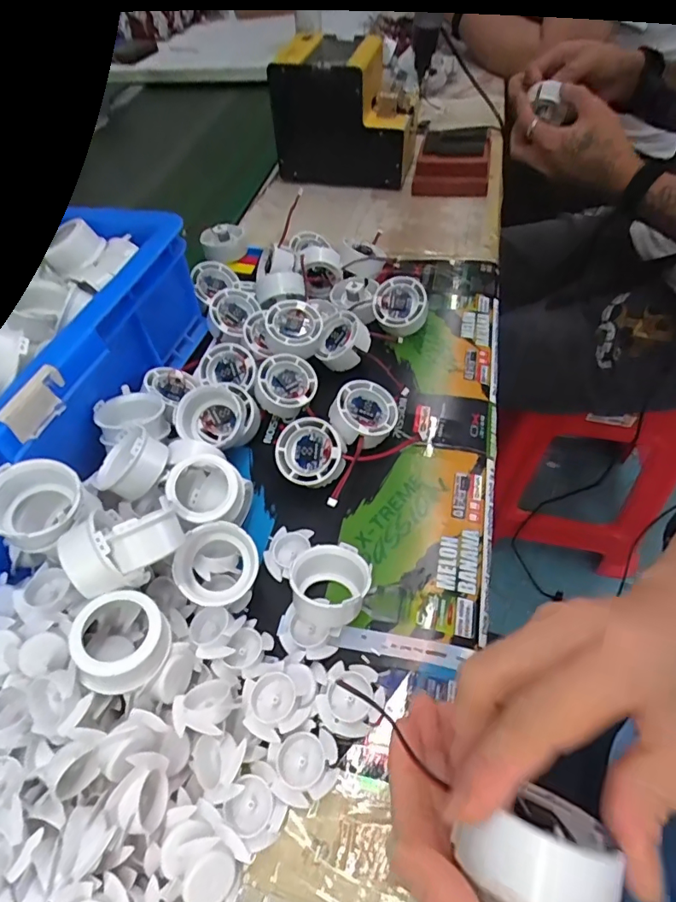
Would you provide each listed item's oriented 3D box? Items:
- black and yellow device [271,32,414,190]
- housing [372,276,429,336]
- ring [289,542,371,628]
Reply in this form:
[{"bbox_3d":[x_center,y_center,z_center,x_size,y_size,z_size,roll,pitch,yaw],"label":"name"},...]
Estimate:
[{"bbox_3d":[0.014,-0.468,0.678,0.184,0.141,0.131,9,56,10],"label":"black and yellow device"},{"bbox_3d":[0.065,-0.149,0.508,0.055,0.029,0.054,-1,87,11],"label":"housing"},{"bbox_3d":[-0.005,0.090,0.342,0.054,0.023,0.052,-19,53,-9],"label":"ring"}]

